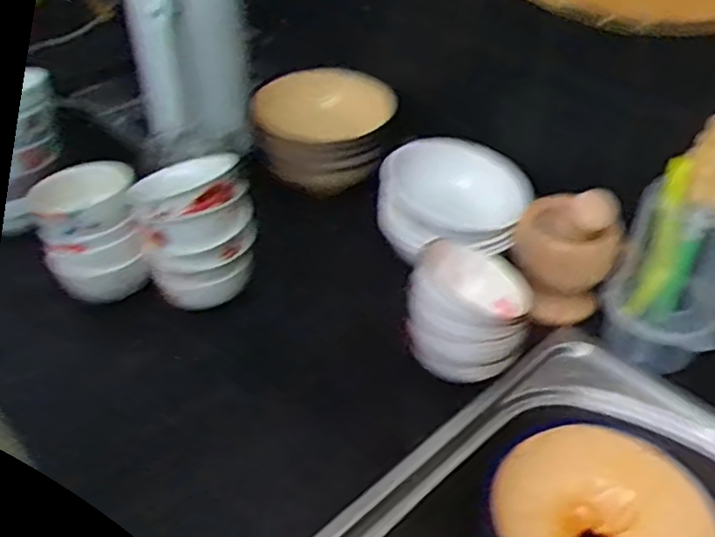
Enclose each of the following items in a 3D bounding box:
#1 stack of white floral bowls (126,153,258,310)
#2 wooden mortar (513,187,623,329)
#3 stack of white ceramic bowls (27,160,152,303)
[{"bbox_3d":[-0.176,-0.045,0.736,0.110,0.138,0.109,-21,43,-21],"label":"stack of white floral bowls"},{"bbox_3d":[0.217,-0.026,0.723,0.086,0.146,0.092,-7,40,-6],"label":"wooden mortar"},{"bbox_3d":[-0.285,-0.039,0.743,0.105,0.110,0.106,-17,42,-17],"label":"stack of white ceramic bowls"}]

